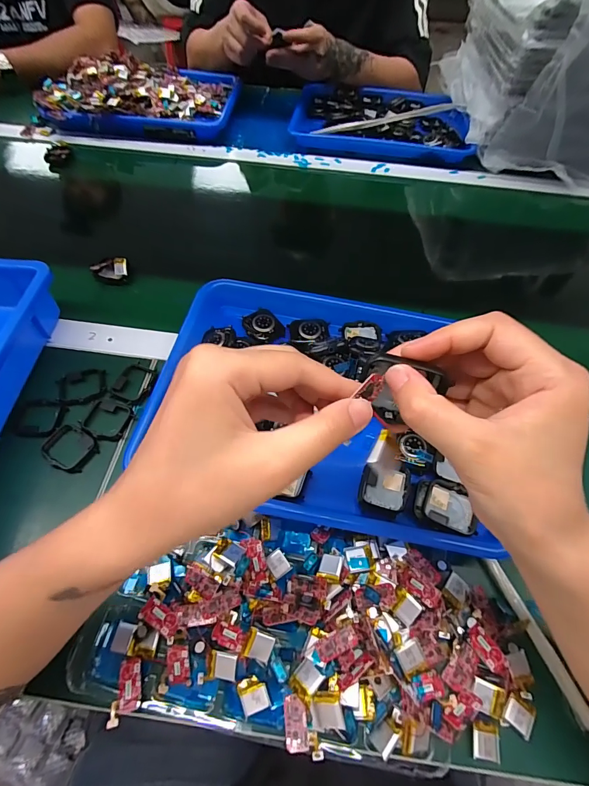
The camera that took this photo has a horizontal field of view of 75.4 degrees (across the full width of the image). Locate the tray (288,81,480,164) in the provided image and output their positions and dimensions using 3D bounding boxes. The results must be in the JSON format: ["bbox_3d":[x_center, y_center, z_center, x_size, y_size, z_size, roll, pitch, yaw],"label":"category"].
[{"bbox_3d":[0.167,-0.534,0.741,0.337,0.039,0.251,11,58,4],"label":"tray"}]

